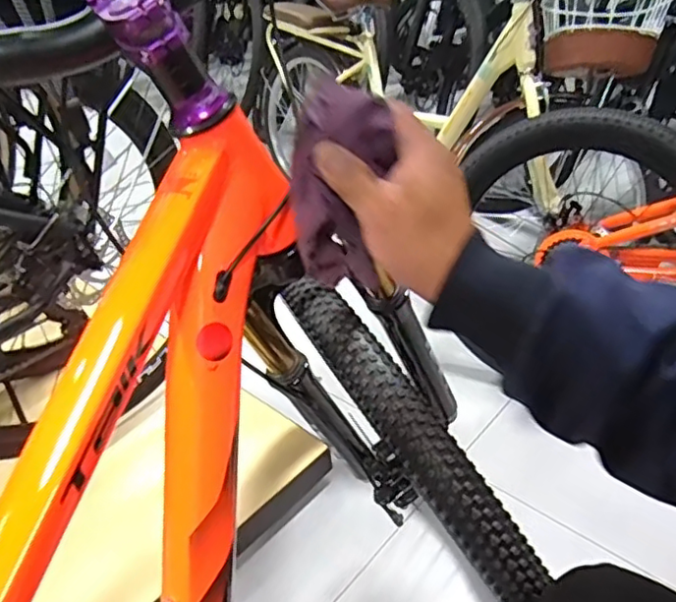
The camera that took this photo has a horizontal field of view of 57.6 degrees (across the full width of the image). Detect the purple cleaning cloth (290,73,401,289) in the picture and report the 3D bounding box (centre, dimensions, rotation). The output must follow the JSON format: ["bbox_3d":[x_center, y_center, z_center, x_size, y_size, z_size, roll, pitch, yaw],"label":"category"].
[{"bbox_3d":[0.001,-0.071,0.417,0.061,0.145,0.034,-4,32,-9],"label":"purple cleaning cloth"}]

